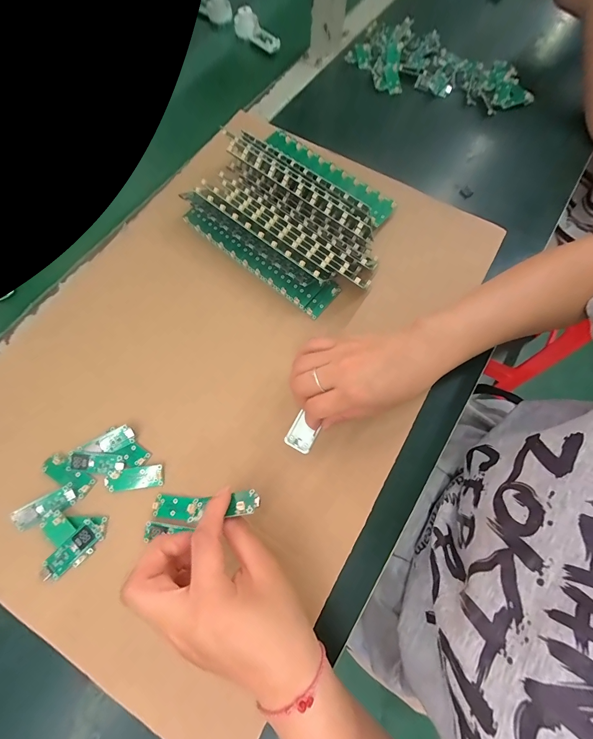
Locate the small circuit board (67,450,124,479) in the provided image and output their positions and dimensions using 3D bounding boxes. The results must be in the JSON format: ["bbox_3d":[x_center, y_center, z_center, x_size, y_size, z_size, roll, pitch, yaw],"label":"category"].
[{"bbox_3d":[-0.184,0.085,0.291,0.049,0.006,0.020,10,71,2],"label":"small circuit board"}]

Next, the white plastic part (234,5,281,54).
[{"bbox_3d":[-0.065,-0.562,0.523,0.089,0.036,0.017,34,74,10],"label":"white plastic part"}]

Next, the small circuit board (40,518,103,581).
[{"bbox_3d":[-0.190,0.154,0.270,0.019,0.010,0.050,42,74,12],"label":"small circuit board"}]

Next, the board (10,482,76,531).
[{"bbox_3d":[-0.219,0.122,0.277,0.048,0.010,0.021,-31,74,-12],"label":"board"}]

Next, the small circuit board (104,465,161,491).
[{"bbox_3d":[-0.148,0.100,0.290,0.050,0.004,0.019,-5,83,-3],"label":"small circuit board"}]

